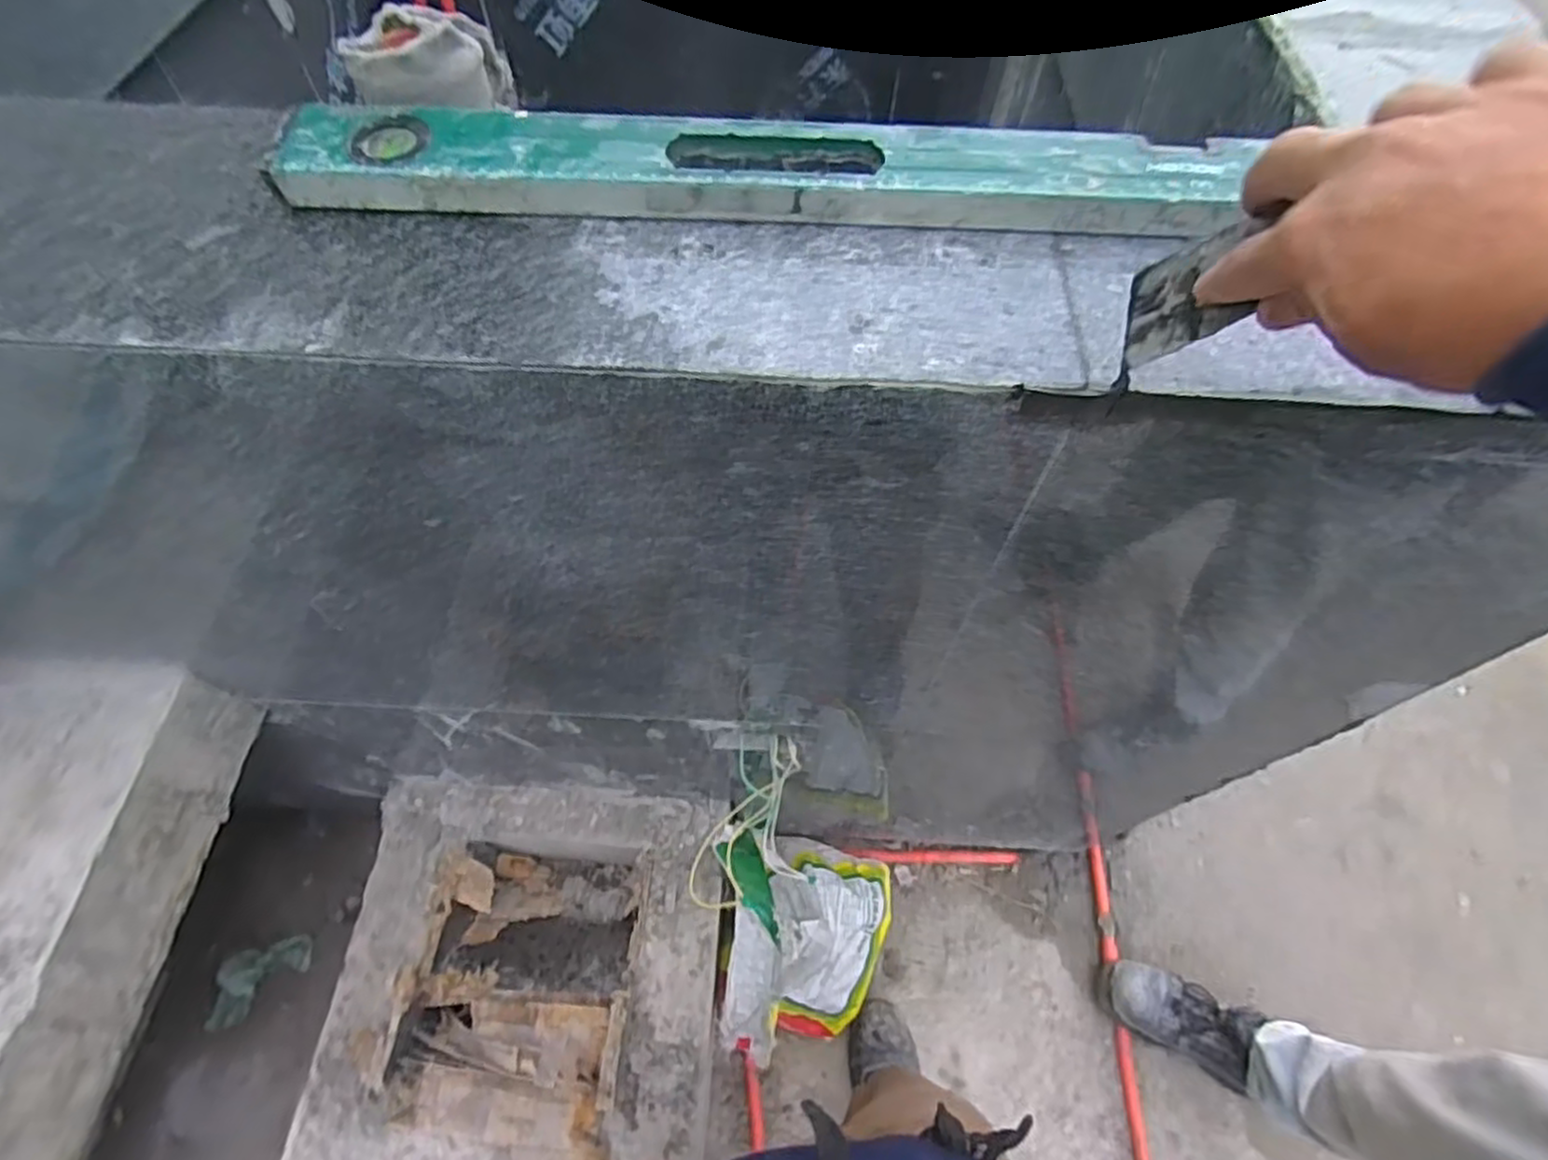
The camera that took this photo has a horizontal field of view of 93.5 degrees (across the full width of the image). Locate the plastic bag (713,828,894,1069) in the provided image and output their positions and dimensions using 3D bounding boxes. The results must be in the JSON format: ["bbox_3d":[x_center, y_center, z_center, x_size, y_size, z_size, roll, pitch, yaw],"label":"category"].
[{"bbox_3d":[0.065,0.542,1.134,0.291,0.303,0.298,-6,60,-5],"label":"plastic bag"}]

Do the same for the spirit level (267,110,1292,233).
[{"bbox_3d":[-0.006,-0.223,0.397,0.495,0.029,0.062,1,60,-1],"label":"spirit level"}]

